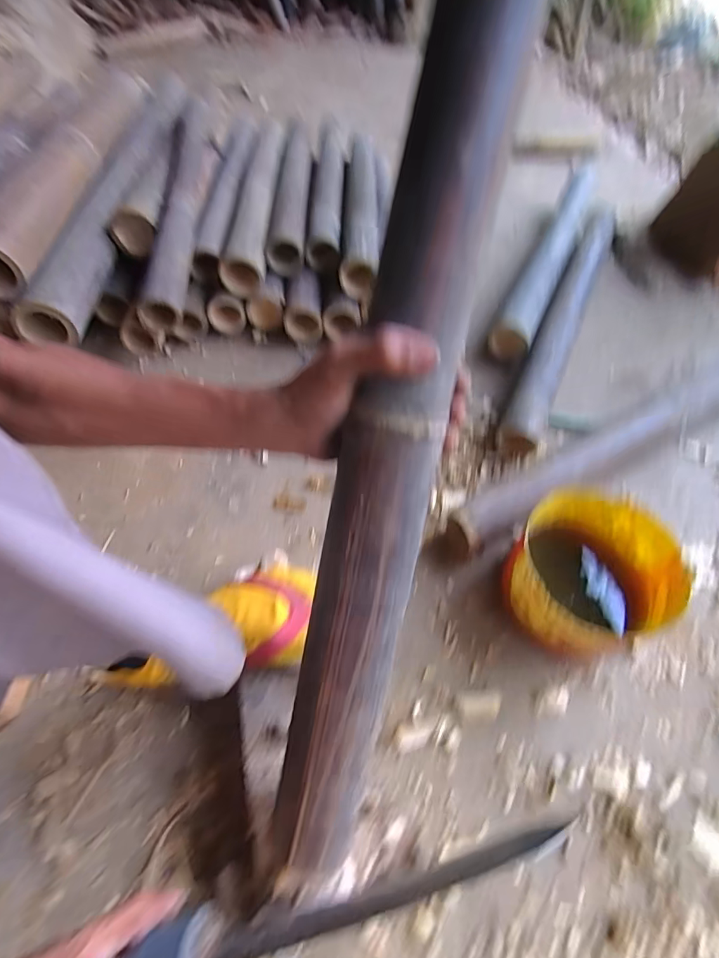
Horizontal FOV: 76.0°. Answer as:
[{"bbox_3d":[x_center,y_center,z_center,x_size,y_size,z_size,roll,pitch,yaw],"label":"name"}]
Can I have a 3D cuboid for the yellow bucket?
[{"bbox_3d":[0.230,0.104,0.474,0.143,0.099,0.149,0,55,0],"label":"yellow bucket"}]

